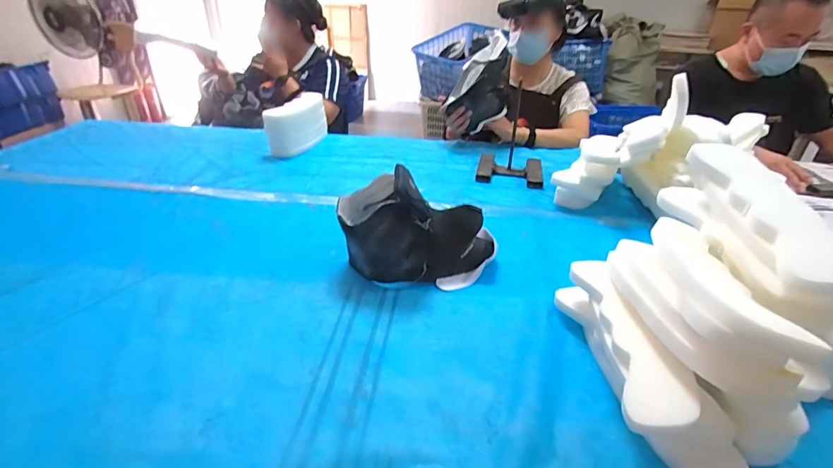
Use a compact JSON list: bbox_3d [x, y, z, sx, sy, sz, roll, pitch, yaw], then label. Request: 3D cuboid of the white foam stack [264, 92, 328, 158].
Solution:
[{"bbox_3d":[-0.355,-0.329,1.273,0.099,0.127,0.240,6,32,9],"label":"white foam stack"}]

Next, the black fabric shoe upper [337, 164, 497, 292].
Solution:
[{"bbox_3d":[0.000,-0.009,0.709,0.265,0.159,0.135,5,32,8],"label":"black fabric shoe upper"}]

